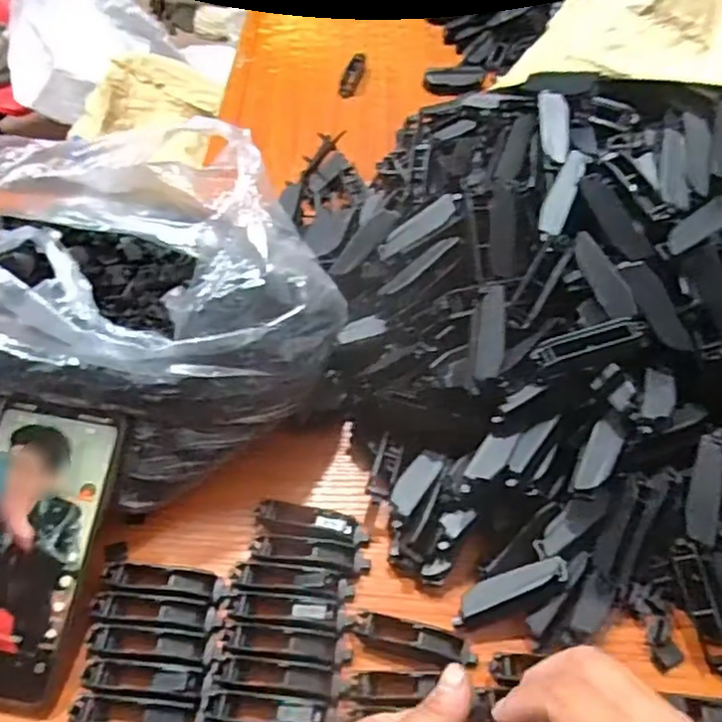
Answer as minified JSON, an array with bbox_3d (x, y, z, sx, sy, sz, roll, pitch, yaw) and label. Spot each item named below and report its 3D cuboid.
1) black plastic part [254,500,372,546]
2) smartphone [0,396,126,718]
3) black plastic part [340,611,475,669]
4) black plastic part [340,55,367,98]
[{"bbox_3d":[-0.032,0.108,0.444,0.072,0.018,0.022,11,52,4],"label":"black plastic part"},{"bbox_3d":[-0.195,0.107,0.395,0.079,0.009,0.167,9,74,2],"label":"smartphone"},{"bbox_3d":[0.030,0.165,0.402,0.078,0.011,0.020,13,52,5],"label":"black plastic part"},{"bbox_3d":[-0.009,-0.331,0.792,0.019,0.015,0.076,11,52,4],"label":"black plastic part"}]

